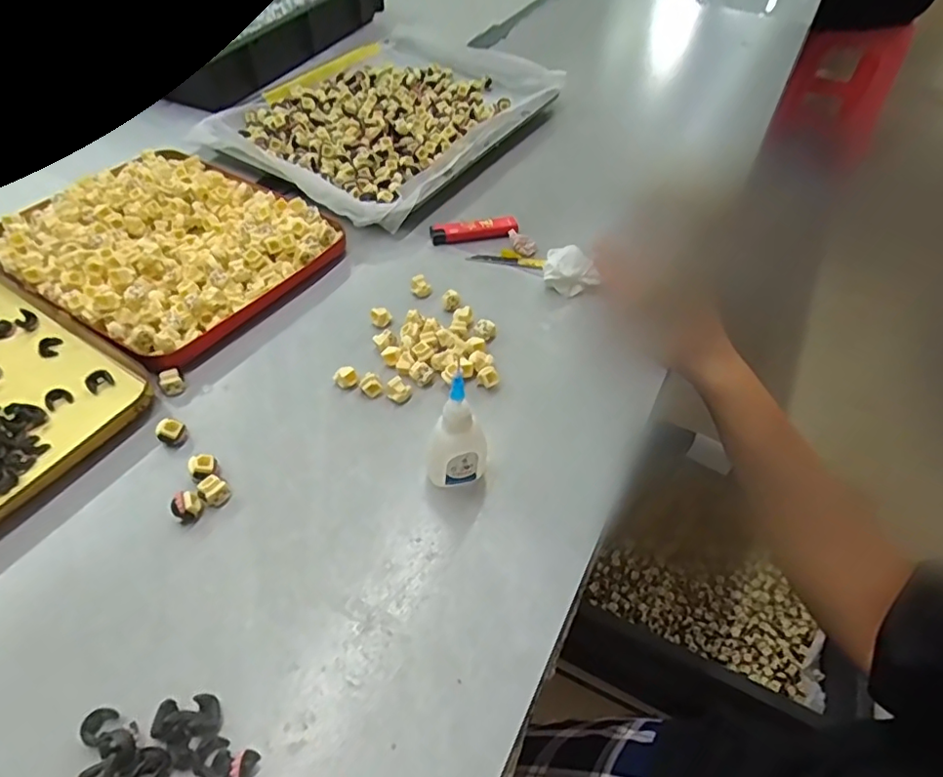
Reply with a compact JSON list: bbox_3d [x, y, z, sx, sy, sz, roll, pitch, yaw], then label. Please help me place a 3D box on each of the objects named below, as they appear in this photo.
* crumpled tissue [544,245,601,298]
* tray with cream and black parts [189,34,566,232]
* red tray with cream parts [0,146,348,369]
[{"bbox_3d":[0.081,-0.098,0.476,0.040,0.020,0.037,6,51,2],"label":"crumpled tissue"},{"bbox_3d":[-0.087,-0.315,0.638,0.273,0.023,0.376,28,55,19],"label":"tray with cream and black parts"},{"bbox_3d":[-0.253,-0.128,0.475,0.240,0.028,0.201,32,56,22],"label":"red tray with cream parts"}]

